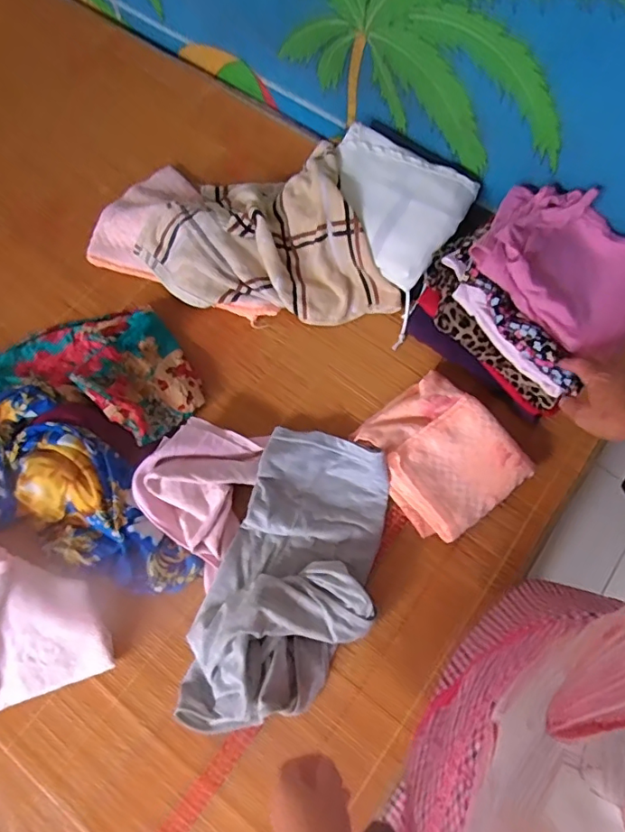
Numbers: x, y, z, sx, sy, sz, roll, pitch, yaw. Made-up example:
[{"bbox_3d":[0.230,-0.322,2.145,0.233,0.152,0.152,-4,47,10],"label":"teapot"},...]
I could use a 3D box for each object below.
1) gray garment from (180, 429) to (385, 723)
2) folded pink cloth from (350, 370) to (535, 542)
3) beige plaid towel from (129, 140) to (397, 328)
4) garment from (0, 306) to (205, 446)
[{"bbox_3d":[-0.020,0.194,0.641,0.190,0.063,0.366,20,73,8],"label":"gray garment"},{"bbox_3d":[0.168,0.049,0.705,0.165,0.046,0.185,-34,73,-10],"label":"folded pink cloth"},{"bbox_3d":[-0.065,-0.272,0.785,0.381,0.108,0.241,2,71,2],"label":"beige plaid towel"},{"bbox_3d":[-0.312,-0.079,0.742,0.331,0.068,0.195,13,72,6],"label":"garment"}]

